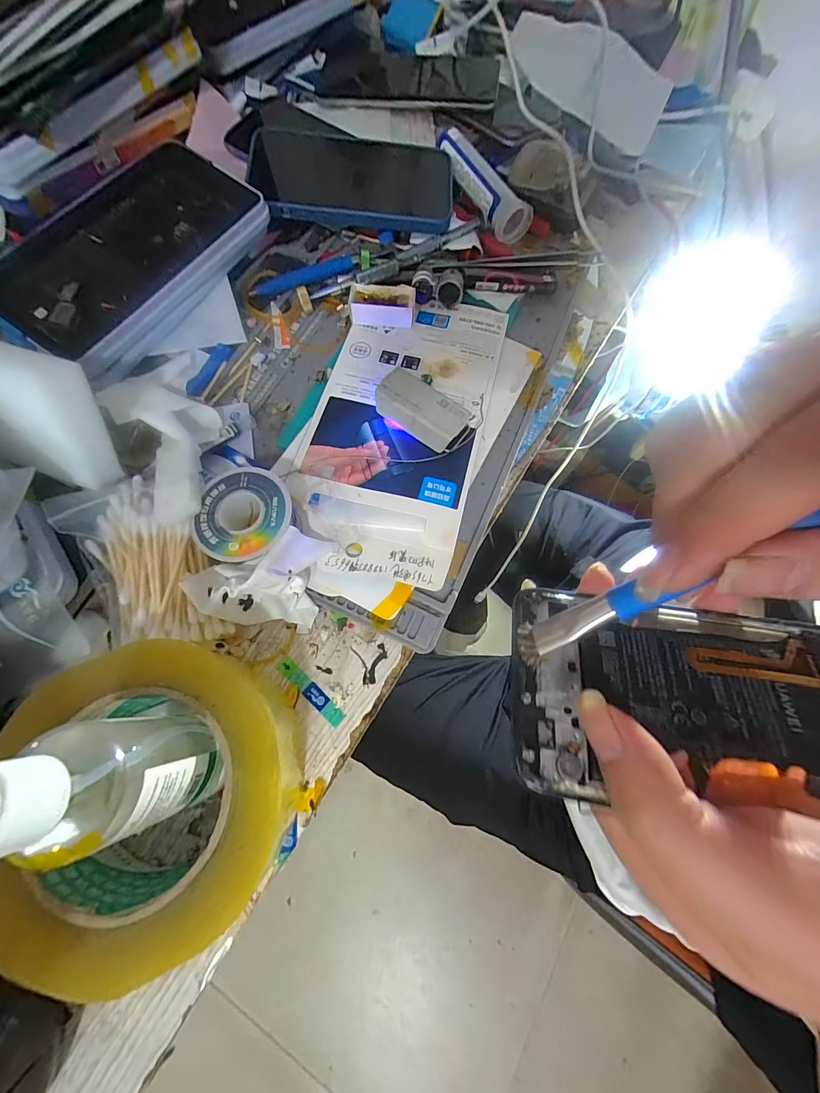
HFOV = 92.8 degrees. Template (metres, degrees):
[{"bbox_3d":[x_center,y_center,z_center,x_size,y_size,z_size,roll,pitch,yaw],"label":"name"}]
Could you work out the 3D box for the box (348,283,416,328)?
[{"bbox_3d":[-0.020,-0.178,0.291,0.047,0.019,0.022,0,68,-1],"label":"box"}]

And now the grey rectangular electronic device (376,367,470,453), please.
[{"bbox_3d":[0.007,-0.088,0.256,0.059,0.022,0.032,34,71,11],"label":"grey rectangular electronic device"}]

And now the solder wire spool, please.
[{"bbox_3d":[-0.090,-0.014,0.221,0.049,0.029,0.051,0,68,-1],"label":"solder wire spool"}]

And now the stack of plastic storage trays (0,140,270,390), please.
[{"bbox_3d":[-0.197,-0.205,0.269,0.117,0.026,0.181,27,70,9],"label":"stack of plastic storage trays"}]

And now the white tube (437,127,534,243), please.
[{"bbox_3d":[0.063,-0.321,0.344,0.028,0.032,0.109,-42,93,-16],"label":"white tube"}]

